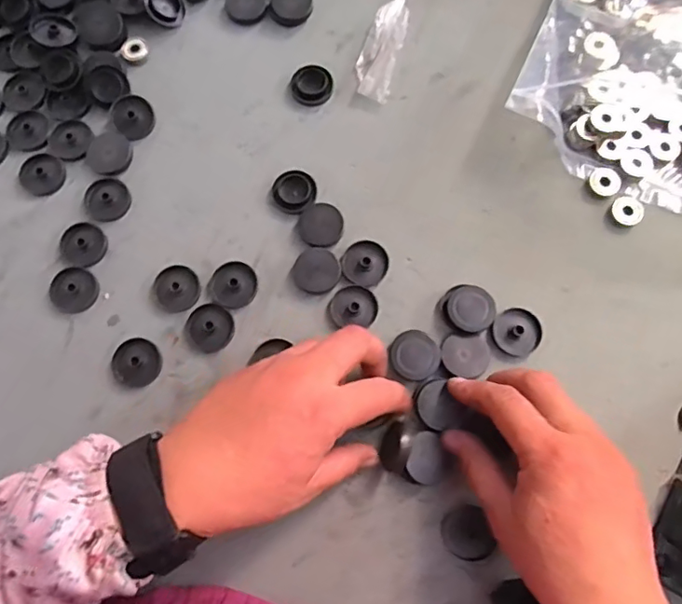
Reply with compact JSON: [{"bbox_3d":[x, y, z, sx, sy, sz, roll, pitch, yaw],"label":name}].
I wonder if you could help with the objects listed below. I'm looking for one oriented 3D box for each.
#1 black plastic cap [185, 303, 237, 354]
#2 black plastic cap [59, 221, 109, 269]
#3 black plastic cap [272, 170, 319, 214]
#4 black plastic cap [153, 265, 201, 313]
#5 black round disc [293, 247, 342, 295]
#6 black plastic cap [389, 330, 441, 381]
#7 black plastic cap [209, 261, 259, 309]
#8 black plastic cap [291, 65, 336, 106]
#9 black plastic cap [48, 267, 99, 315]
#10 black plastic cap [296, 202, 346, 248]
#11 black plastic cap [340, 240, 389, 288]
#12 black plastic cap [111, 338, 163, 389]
[{"bbox_3d":[-0.093,0.018,0.375,0.033,0.007,0.033,0,77,1],"label":"black plastic cap"},{"bbox_3d":[-0.188,-0.041,0.390,0.033,0.004,0.032,0,77,1],"label":"black plastic cap"},{"bbox_3d":[-0.035,-0.083,0.401,0.032,0.005,0.032,0,77,1],"label":"black plastic cap"},{"bbox_3d":[-0.118,-0.010,0.382,0.032,0.005,0.033,0,77,1],"label":"black plastic cap"},{"bbox_3d":[-0.017,-0.022,0.381,0.033,0.011,0.032,0,77,1],"label":"black round disc"},{"bbox_3d":[0.050,0.036,0.365,0.032,0.011,0.032,0,77,1],"label":"black plastic cap"},{"bbox_3d":[-0.076,-0.012,0.382,0.032,0.008,0.033,0,77,1],"label":"black plastic cap"},{"bbox_3d":[-0.022,-0.169,0.418,0.032,0.010,0.029,-24,78,-4],"label":"black plastic cap"},{"bbox_3d":[-0.192,-0.008,0.383,0.034,0.005,0.033,0,77,1],"label":"black plastic cap"},{"bbox_3d":[-0.014,-0.056,0.390,0.033,0.004,0.034,0,77,1],"label":"black plastic cap"},{"bbox_3d":[0.017,-0.028,0.383,0.032,0.005,0.033,0,77,1],"label":"black plastic cap"},{"bbox_3d":[-0.142,0.042,0.370,0.033,0.005,0.033,0,77,1],"label":"black plastic cap"}]

